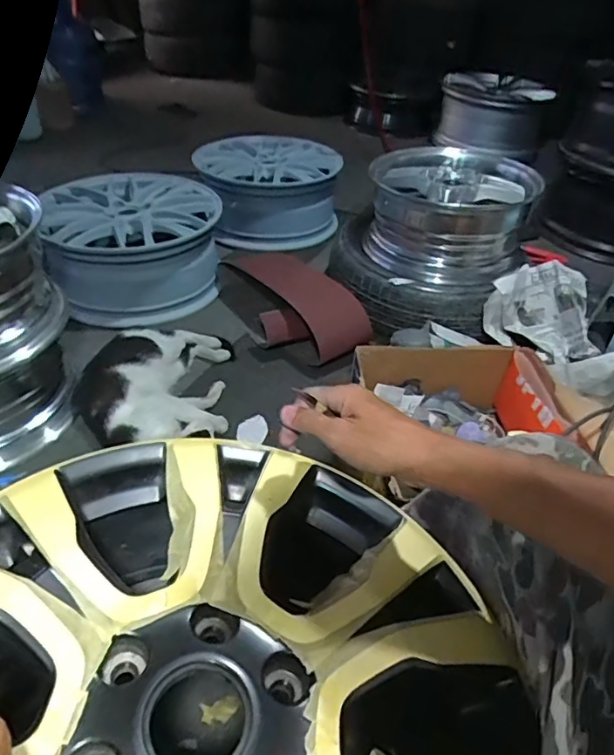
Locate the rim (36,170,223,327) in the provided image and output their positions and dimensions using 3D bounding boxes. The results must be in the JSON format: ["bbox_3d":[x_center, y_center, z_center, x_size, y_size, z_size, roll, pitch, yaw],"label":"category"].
[{"bbox_3d":[-0.457,-0.364,1.477,0.440,0.229,0.459,-10,43,-14],"label":"rim"}]

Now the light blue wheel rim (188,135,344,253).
[{"bbox_3d":[-0.126,-0.640,1.810,0.453,0.247,0.400,-7,42,-11],"label":"light blue wheel rim"}]

